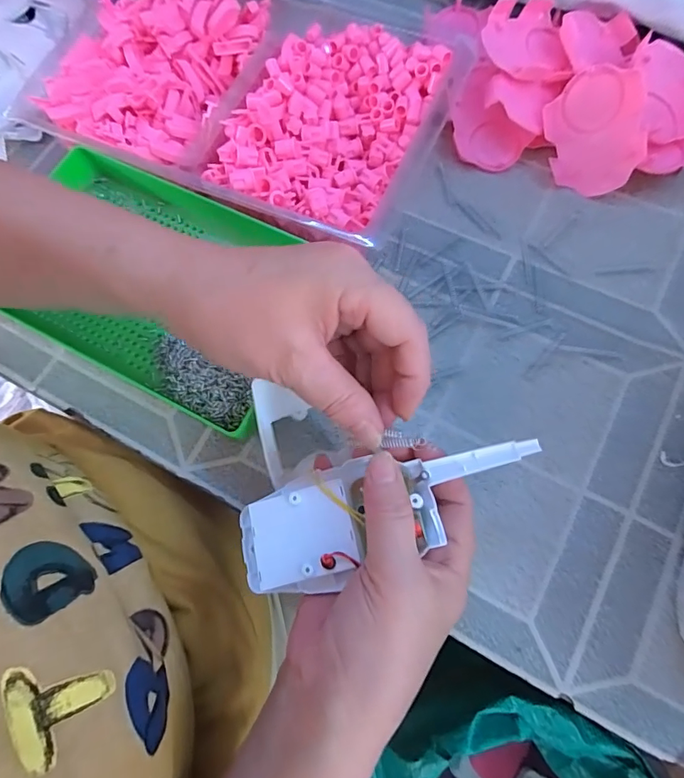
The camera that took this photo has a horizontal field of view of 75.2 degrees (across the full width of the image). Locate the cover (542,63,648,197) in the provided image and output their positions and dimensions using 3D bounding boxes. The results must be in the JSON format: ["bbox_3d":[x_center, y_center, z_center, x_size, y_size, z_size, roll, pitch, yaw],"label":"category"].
[{"bbox_3d":[0.193,-0.196,0.341,0.007,0.064,0.085,-30,113,-47],"label":"cover"}]

